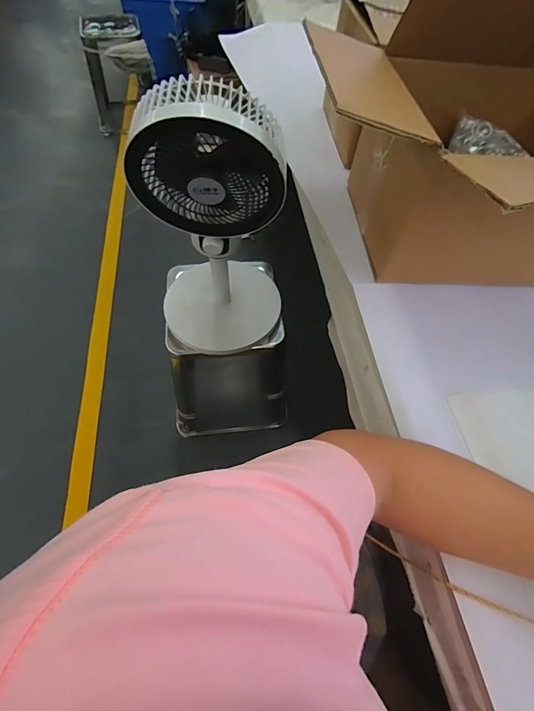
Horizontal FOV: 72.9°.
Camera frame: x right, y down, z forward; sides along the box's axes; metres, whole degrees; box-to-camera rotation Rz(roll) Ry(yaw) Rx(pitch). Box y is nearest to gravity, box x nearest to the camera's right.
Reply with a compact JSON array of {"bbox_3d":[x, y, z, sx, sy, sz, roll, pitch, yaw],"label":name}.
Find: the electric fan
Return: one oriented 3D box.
[{"bbox_3d":[-0.097,-0.227,0.669,0.262,0.501,0.216,4,58,1],"label":"electric fan"}]

